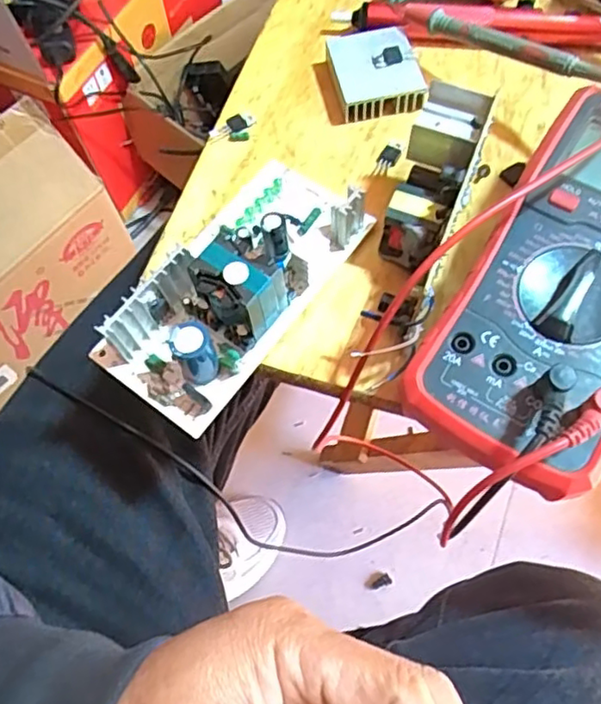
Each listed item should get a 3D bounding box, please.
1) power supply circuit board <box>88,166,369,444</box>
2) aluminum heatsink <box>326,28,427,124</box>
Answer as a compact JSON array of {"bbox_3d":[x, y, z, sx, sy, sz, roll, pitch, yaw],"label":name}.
[{"bbox_3d":[-0.034,-0.042,0.303,0.075,0.043,0.148,34,72,17],"label":"power supply circuit board"},{"bbox_3d":[0.044,-0.170,0.371,0.048,0.018,0.066,-8,65,0],"label":"aluminum heatsink"}]

